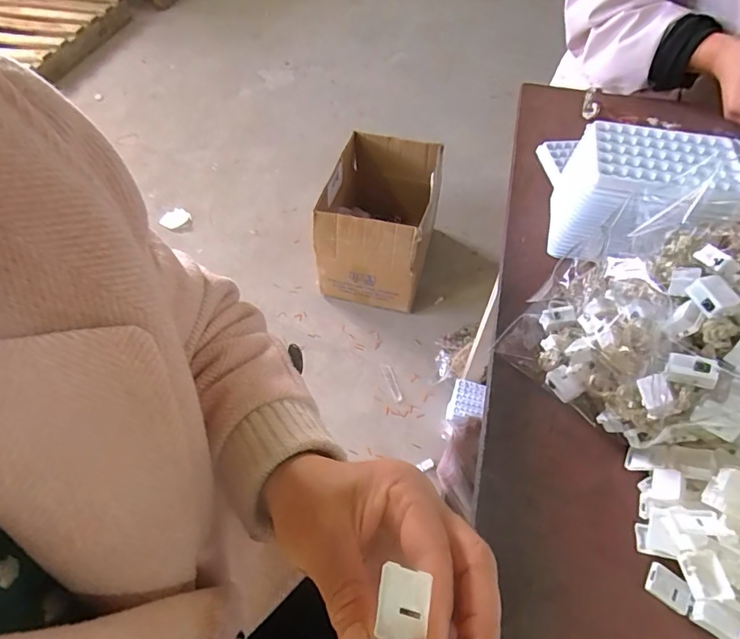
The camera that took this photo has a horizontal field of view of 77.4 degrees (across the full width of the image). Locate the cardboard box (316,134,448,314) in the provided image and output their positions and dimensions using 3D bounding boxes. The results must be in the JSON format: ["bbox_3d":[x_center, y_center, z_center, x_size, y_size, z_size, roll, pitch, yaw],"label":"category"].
[{"bbox_3d":[0.029,-0.274,1.326,0.294,0.305,0.408,10,54,8],"label":"cardboard box"}]

